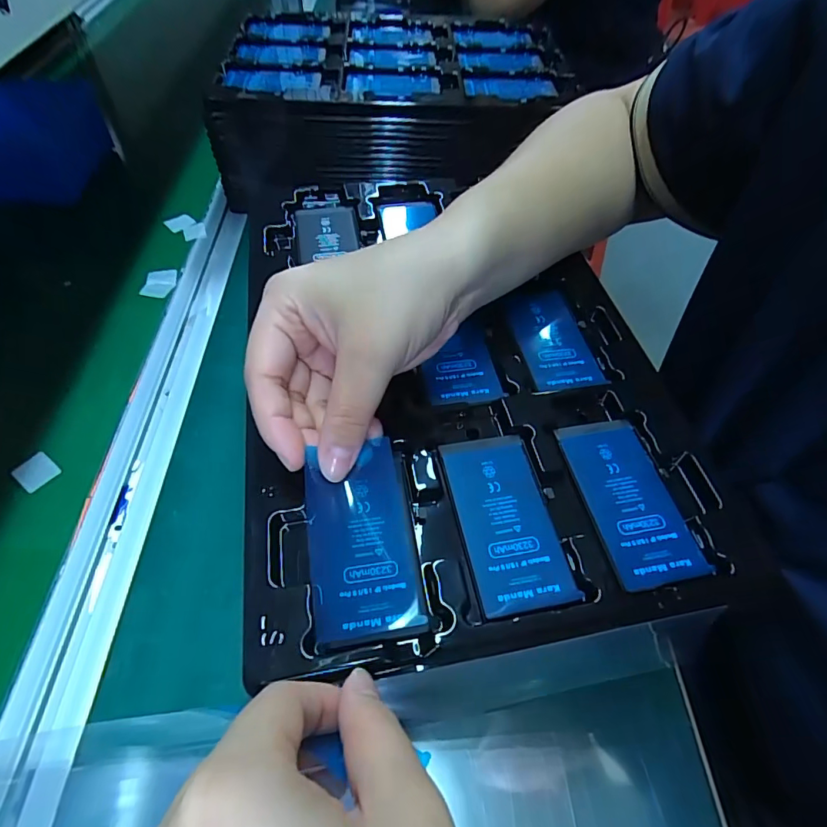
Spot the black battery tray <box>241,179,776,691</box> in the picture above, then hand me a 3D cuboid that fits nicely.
[{"bbox_3d":[0.022,-0.038,0.282,0.234,0.022,0.325,-8,55,-9],"label":"black battery tray"}]

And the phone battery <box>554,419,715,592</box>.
[{"bbox_3d":[0.104,0.039,0.229,0.043,0.004,0.084,-10,55,-8],"label":"phone battery"}]

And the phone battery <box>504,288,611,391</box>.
[{"bbox_3d":[0.084,-0.046,0.288,0.042,0.006,0.074,-10,55,-8],"label":"phone battery"}]

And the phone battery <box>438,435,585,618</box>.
[{"bbox_3d":[0.043,0.048,0.221,0.042,0.004,0.084,-9,55,-8],"label":"phone battery"}]

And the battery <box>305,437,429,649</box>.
[{"bbox_3d":[-0.024,0.054,0.212,0.045,0.004,0.089,-8,55,-9],"label":"battery"}]

